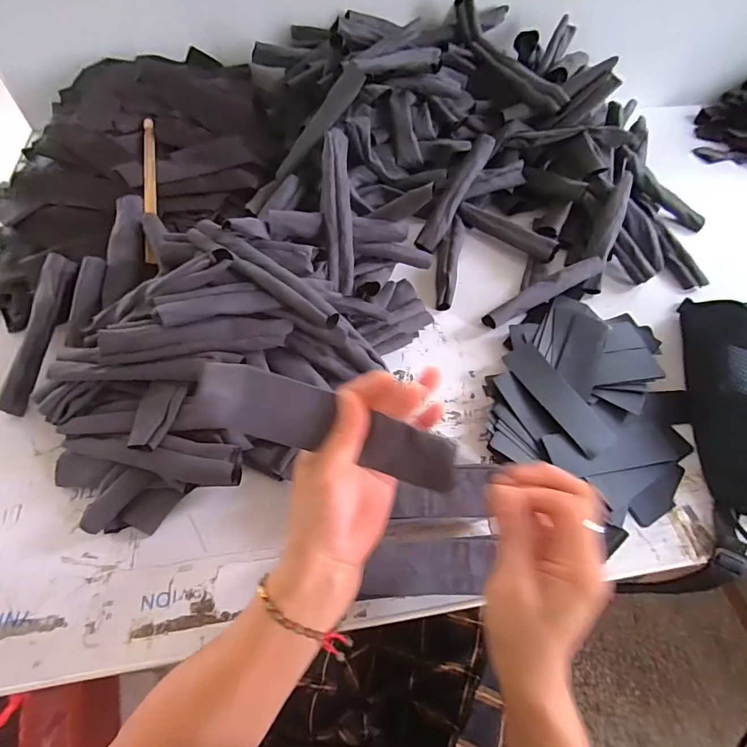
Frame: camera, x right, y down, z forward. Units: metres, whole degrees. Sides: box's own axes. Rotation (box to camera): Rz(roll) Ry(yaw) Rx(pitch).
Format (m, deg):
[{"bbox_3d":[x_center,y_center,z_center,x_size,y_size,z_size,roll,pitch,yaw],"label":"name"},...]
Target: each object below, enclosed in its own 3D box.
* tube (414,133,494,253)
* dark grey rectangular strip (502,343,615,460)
[{"bbox_3d":[0.118,-0.266,0.636,0.038,0.028,0.180,31,92,16],"label":"tube"},{"bbox_3d":[0.215,0.026,0.497,0.052,0.009,0.148,-26,63,-18],"label":"dark grey rectangular strip"}]

